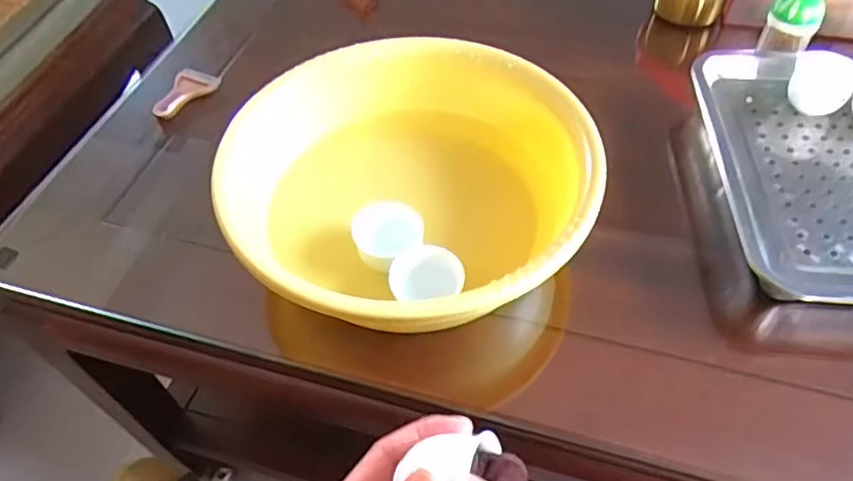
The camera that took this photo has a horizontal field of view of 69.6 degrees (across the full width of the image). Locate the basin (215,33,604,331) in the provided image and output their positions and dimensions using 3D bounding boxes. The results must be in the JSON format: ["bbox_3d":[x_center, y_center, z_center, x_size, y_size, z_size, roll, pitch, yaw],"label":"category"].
[{"bbox_3d":[-0.015,-0.048,0.517,0.282,0.089,0.265,-1,52,2],"label":"basin"}]

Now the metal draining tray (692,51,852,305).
[{"bbox_3d":[0.376,-0.072,0.538,0.239,0.026,0.309,3,52,5],"label":"metal draining tray"}]

